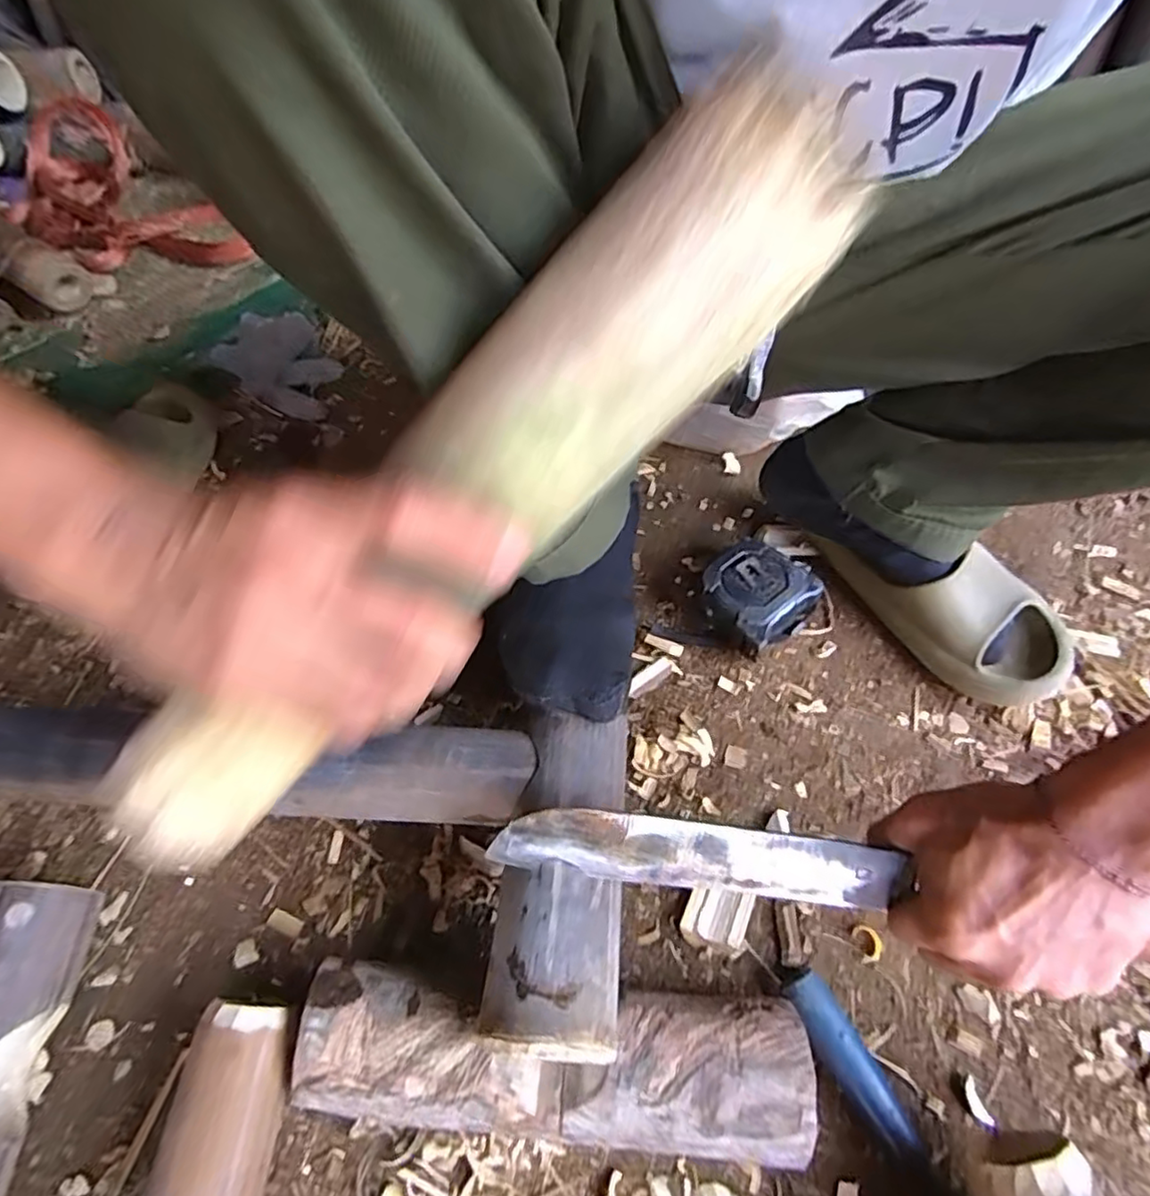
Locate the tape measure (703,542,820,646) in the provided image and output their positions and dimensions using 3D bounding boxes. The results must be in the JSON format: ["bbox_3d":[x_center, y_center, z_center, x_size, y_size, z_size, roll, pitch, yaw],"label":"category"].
[{"bbox_3d":[0.151,-0.004,0.523,0.082,0.043,0.079,-33,63,-18],"label":"tape measure"}]

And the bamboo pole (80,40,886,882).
[{"bbox_3d":[-0.049,-0.023,0.236,0.354,0.050,0.053,-44,62,12],"label":"bamboo pole"}]

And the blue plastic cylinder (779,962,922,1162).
[{"bbox_3d":[0.160,0.270,0.368,0.023,0.020,0.100,-27,61,-14],"label":"blue plastic cylinder"}]

